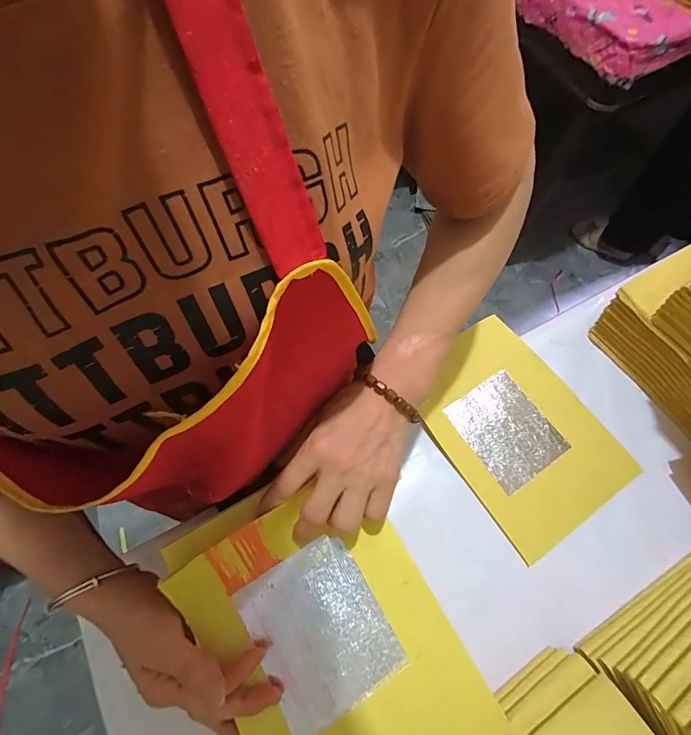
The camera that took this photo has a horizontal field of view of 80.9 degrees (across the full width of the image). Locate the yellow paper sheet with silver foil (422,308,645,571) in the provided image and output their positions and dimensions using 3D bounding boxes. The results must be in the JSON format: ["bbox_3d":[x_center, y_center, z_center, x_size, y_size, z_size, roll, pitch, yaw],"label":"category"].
[{"bbox_3d":[0.179,0.062,0.436,0.156,0.009,0.221,-32,73,-12],"label":"yellow paper sheet with silver foil"}]

